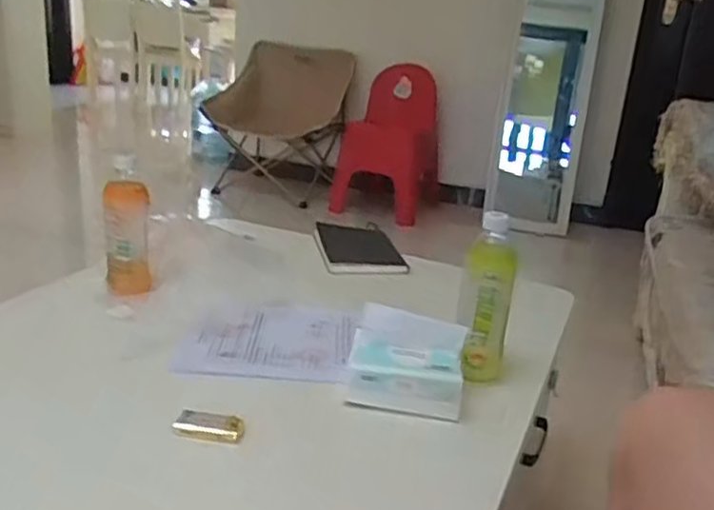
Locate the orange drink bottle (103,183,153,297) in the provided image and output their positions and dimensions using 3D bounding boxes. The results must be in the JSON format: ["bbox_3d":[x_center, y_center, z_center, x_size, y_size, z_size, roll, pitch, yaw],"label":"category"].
[{"bbox_3d":[-0.315,-0.024,0.955,0.059,0.149,0.044,-2,20,-17],"label":"orange drink bottle"}]

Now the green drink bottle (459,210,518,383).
[{"bbox_3d":[0.152,0.055,0.815,0.058,0.198,0.064,8,20,11],"label":"green drink bottle"}]

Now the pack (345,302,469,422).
[{"bbox_3d":[0.058,0.124,0.794,0.127,0.099,0.068,9,20,12],"label":"pack"}]

